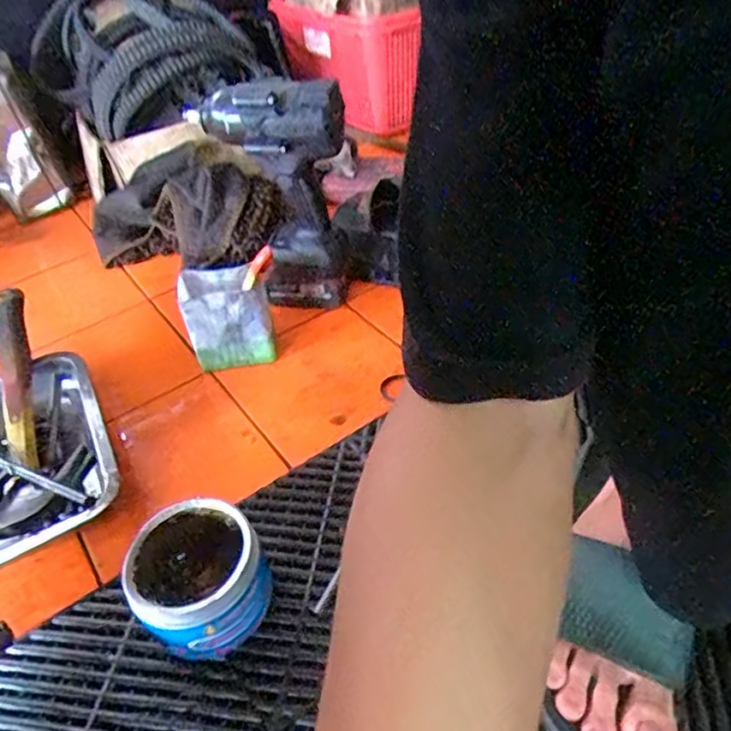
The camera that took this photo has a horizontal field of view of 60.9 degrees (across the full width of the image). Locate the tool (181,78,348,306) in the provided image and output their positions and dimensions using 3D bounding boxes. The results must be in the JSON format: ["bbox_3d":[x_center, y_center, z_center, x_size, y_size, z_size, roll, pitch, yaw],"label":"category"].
[{"bbox_3d":[-0.100,-0.201,0.768,0.165,0.278,0.118,-13,42,-7],"label":"tool"}]

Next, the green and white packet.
[{"bbox_3d":[-0.158,-0.055,0.738,0.098,0.112,0.065,-10,42,-3],"label":"green and white packet"}]

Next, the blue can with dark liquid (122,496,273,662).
[{"bbox_3d":[-0.132,0.170,0.501,0.100,0.090,0.107,-24,44,-18],"label":"blue can with dark liquid"}]

